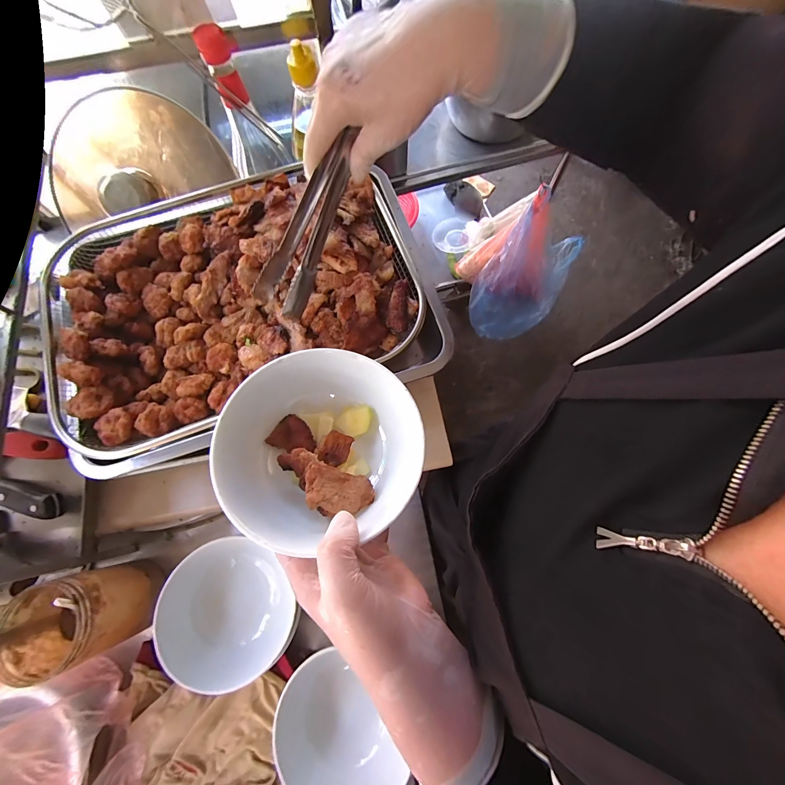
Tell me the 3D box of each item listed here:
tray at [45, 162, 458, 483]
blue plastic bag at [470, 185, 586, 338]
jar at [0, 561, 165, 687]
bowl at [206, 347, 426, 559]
[{"bbox_3d":[-0.154,-0.100,0.369,0.385,0.075,0.281,-19,73,-5],"label":"tray"},{"bbox_3d":[0.407,-0.359,0.992,0.213,0.348,0.334,39,77,12],"label":"blue plastic bag"},{"bbox_3d":[-0.347,0.252,0.384,0.098,0.114,0.085,-23,74,-6],"label":"jar"},{"bbox_3d":[-0.052,0.040,0.259,0.144,0.063,0.140,0,73,1],"label":"bowl"}]

